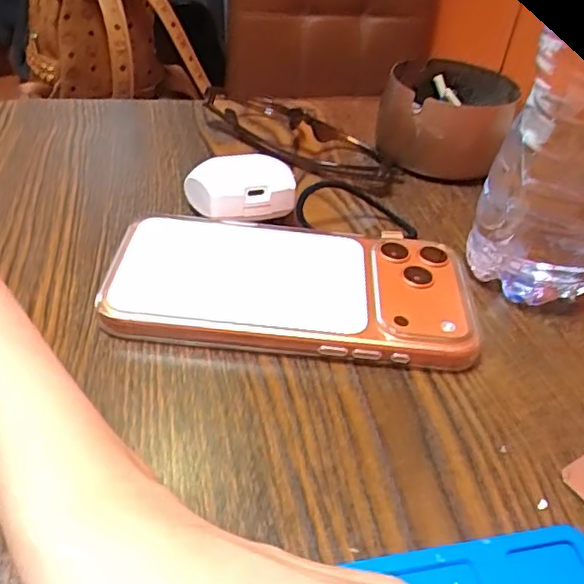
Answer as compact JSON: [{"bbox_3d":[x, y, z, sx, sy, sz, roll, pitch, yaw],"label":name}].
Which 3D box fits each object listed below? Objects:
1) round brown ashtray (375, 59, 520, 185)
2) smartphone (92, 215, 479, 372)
[{"bbox_3d":[0.101,-0.116,0.415,0.084,0.050,0.088,13,39,8],"label":"round brown ashtray"},{"bbox_3d":[-0.002,-0.003,0.288,0.162,0.015,0.079,5,39,-2],"label":"smartphone"}]

